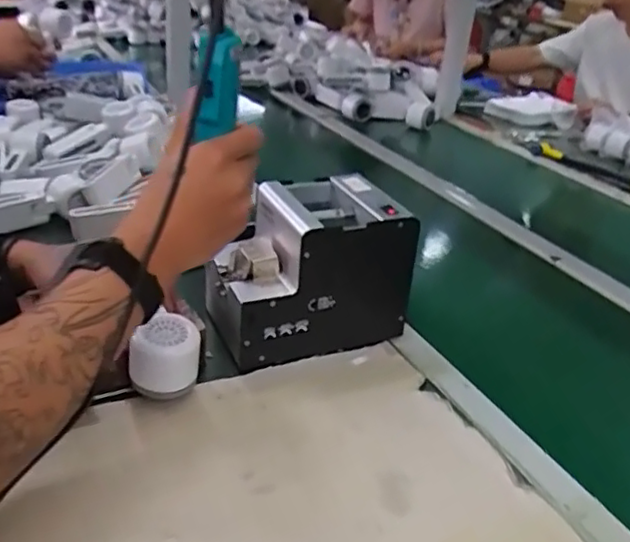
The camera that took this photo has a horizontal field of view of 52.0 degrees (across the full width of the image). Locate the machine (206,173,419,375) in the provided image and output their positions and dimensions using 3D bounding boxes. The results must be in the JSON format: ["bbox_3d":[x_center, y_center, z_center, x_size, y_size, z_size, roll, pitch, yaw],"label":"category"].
[{"bbox_3d":[-0.014,-0.007,0.668,0.185,0.143,0.128,-7,31,-22],"label":"machine"}]

